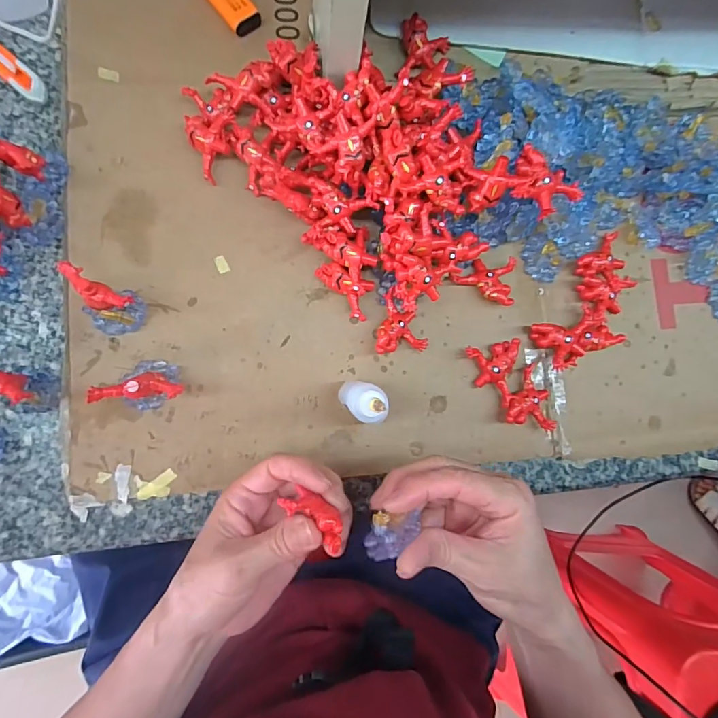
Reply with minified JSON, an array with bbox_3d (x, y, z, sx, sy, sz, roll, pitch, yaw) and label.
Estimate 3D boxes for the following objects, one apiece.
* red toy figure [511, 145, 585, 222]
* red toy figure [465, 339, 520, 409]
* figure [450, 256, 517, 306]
[{"bbox_3d":[0.123,-0.112,0.291,0.047,0.015,0.036,25,82,-4],"label":"red toy figure"},{"bbox_3d":[0.100,0.012,0.327,0.036,0.016,0.046,-11,87,-7],"label":"red toy figure"},{"bbox_3d":[0.092,-0.058,0.332,0.046,0.016,0.036,3,86,-6],"label":"figure"}]

